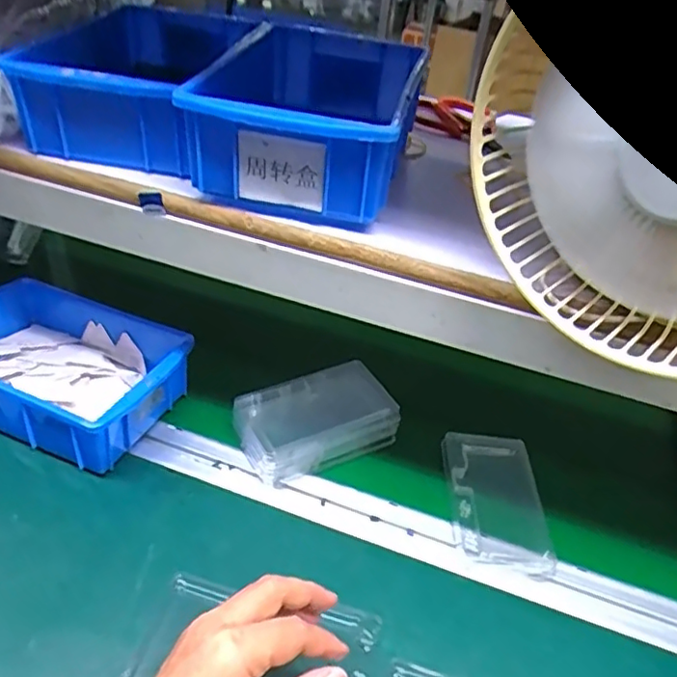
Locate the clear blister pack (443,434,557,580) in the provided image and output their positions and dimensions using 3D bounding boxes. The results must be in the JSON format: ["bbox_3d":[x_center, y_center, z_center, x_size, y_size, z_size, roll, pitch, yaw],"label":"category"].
[{"bbox_3d":[0.133,0.134,0.516,0.080,0.016,0.126,5,38,-2],"label":"clear blister pack"}]

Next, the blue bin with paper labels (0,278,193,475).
[{"bbox_3d":[-0.242,0.026,0.550,0.201,0.063,0.137,18,40,14],"label":"blue bin with paper labels"}]

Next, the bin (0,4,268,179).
[{"bbox_3d":[-0.134,-0.191,0.465,0.119,0.066,0.213,12,39,6],"label":"bin"}]

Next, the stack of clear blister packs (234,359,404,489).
[{"bbox_3d":[-0.019,0.071,0.548,0.128,0.039,0.079,-16,44,-27],"label":"stack of clear blister packs"}]

